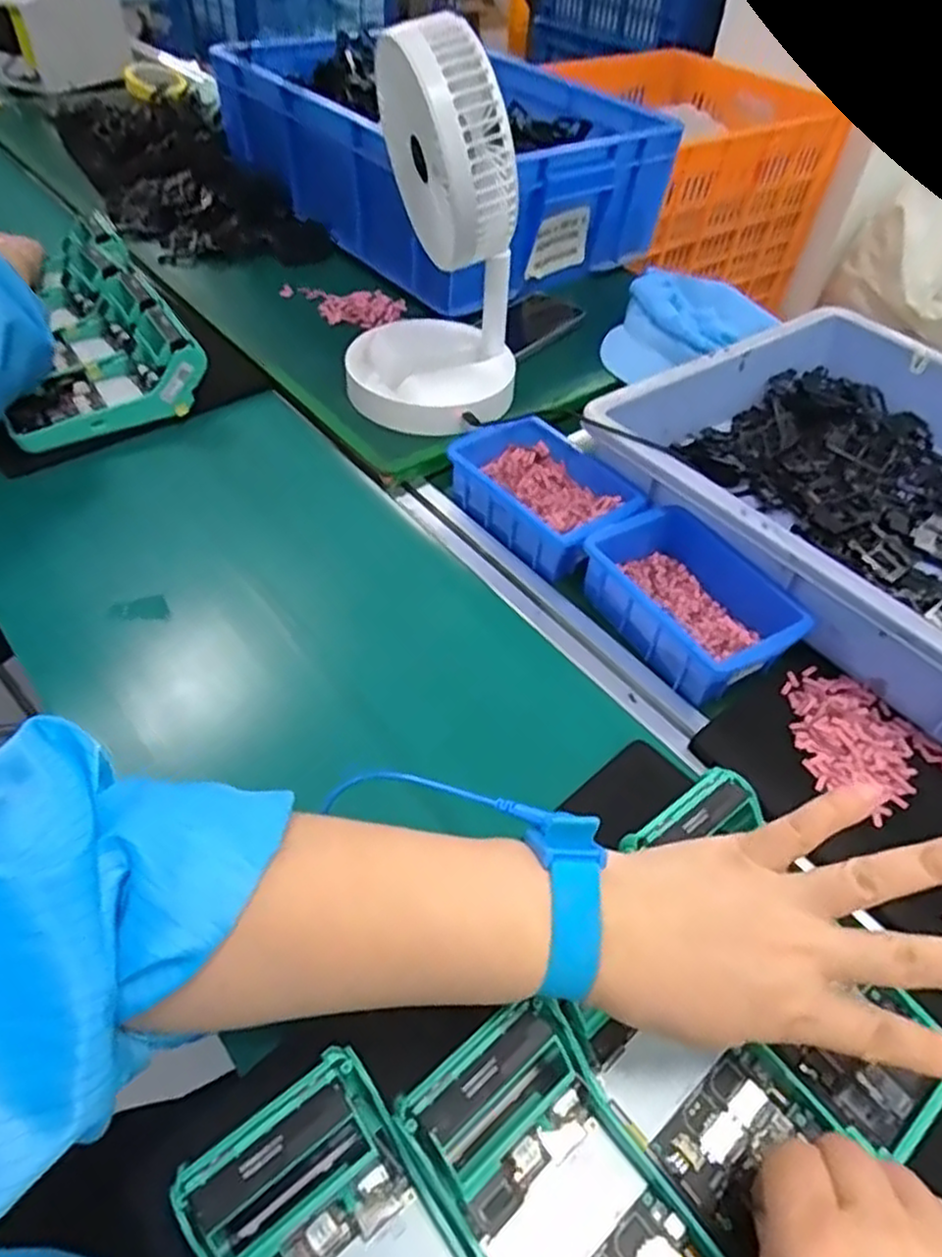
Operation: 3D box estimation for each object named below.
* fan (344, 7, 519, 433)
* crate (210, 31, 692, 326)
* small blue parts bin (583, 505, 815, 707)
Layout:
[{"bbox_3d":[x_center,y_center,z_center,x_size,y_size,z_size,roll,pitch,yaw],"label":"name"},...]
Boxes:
[{"bbox_3d":[-0.030,-0.322,0.613,0.153,0.281,0.155,-2,49,-6],"label":"fan"},{"bbox_3d":[-0.031,-0.590,0.925,0.499,0.158,0.357,38,56,26],"label":"crate"},{"bbox_3d":[0.163,-0.023,0.547,0.107,0.045,0.149,-21,54,-21],"label":"small blue parts bin"}]

